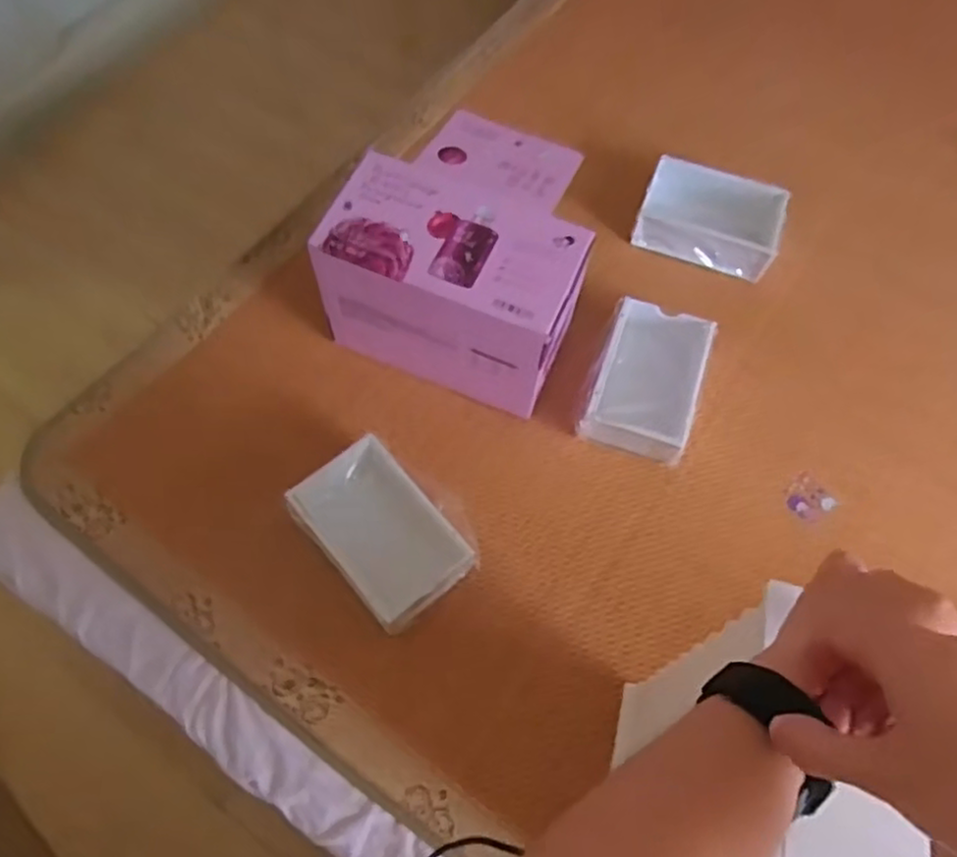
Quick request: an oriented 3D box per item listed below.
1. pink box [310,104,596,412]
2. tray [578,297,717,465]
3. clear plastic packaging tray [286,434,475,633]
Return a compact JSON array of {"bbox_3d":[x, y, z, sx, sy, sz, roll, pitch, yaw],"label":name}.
[{"bbox_3d":[-0.003,-0.204,0.849,0.266,0.203,0.259,22,67,8],"label":"pink box"},{"bbox_3d":[0.206,-0.057,0.869,0.127,0.054,0.196,18,66,7],"label":"tray"},{"bbox_3d":[-0.106,0.115,0.783,0.129,0.064,0.188,-38,72,-17],"label":"clear plastic packaging tray"}]

